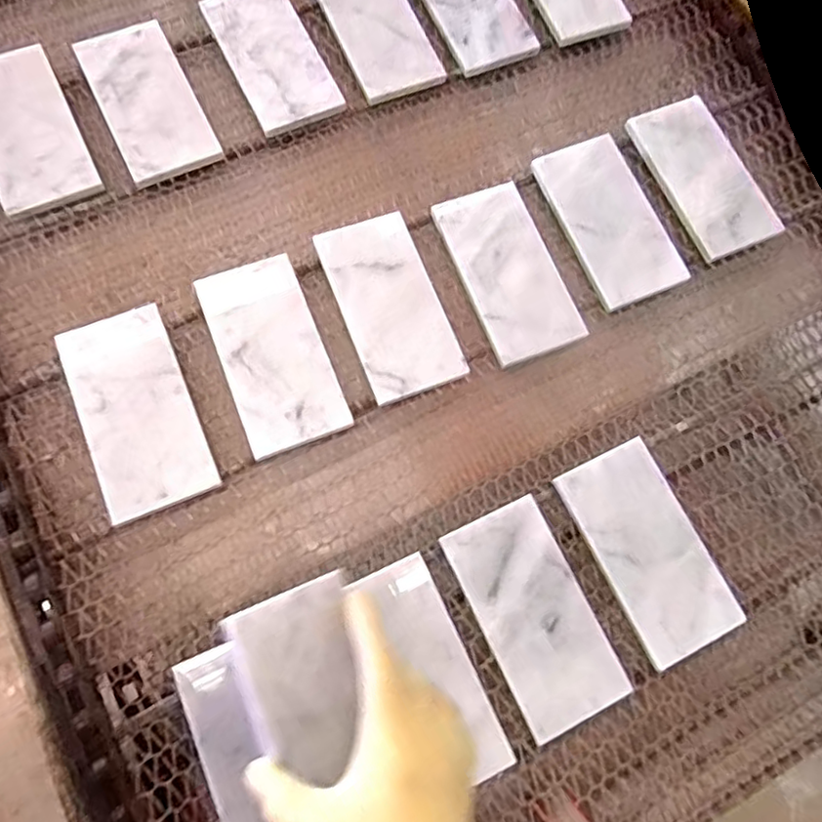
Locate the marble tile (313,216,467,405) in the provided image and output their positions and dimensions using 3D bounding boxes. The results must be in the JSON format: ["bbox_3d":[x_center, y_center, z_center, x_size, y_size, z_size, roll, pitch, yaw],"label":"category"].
[{"bbox_3d":[-0.017,-0.088,0.501,0.078,0.006,0.155,-20,76,-10],"label":"marble tile"}]

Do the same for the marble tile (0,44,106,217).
[{"bbox_3d":[-0.324,-0.237,0.515,0.077,0.009,0.147,-26,77,-10],"label":"marble tile"}]

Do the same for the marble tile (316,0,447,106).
[{"bbox_3d":[-0.035,-0.370,0.579,0.085,0.014,0.158,-20,74,-10],"label":"marble tile"}]

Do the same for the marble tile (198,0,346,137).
[{"bbox_3d":[-0.128,-0.326,0.561,0.077,0.016,0.152,-24,75,-11],"label":"marble tile"}]

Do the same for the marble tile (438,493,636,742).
[{"bbox_3d":[0.090,0.147,0.443,0.077,0.005,0.153,-24,80,-12],"label":"marble tile"}]

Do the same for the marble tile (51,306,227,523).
[{"bbox_3d":[-0.205,-0.002,0.457,0.078,0.006,0.155,-22,74,-13],"label":"marble tile"}]

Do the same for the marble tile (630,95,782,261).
[{"bbox_3d":[0.269,-0.215,0.560,0.082,0.011,0.154,-22,75,-9],"label":"marble tile"}]

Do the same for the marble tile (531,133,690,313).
[{"bbox_3d":[0.173,-0.168,0.539,0.079,0.006,0.155,-22,77,-3],"label":"marble tile"}]

